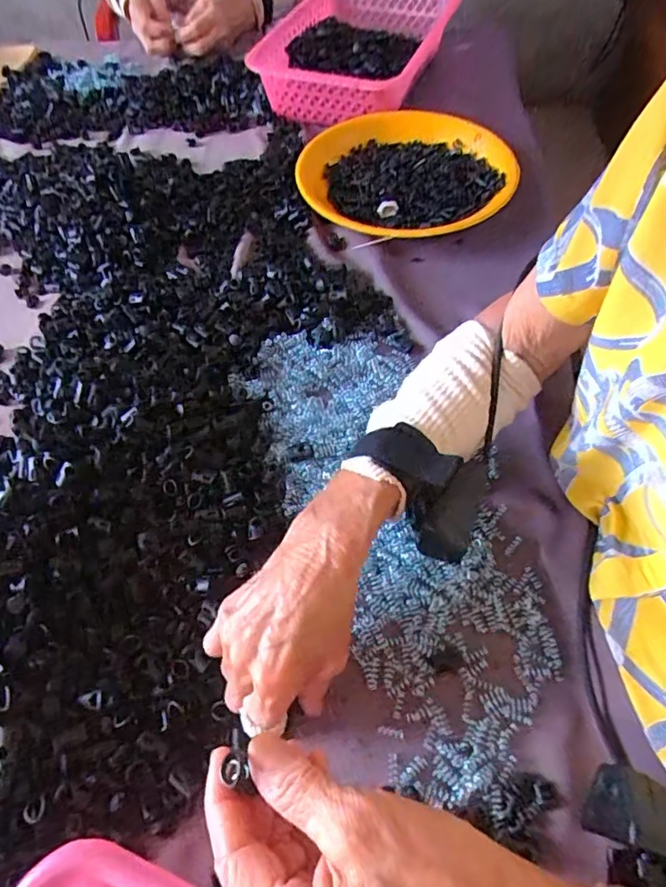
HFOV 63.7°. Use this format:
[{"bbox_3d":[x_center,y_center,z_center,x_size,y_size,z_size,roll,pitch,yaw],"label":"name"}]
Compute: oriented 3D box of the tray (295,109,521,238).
[{"bbox_3d":[0.080,-0.316,0.619,0.232,0.032,0.244,-8,57,-2],"label":"tray"}]

